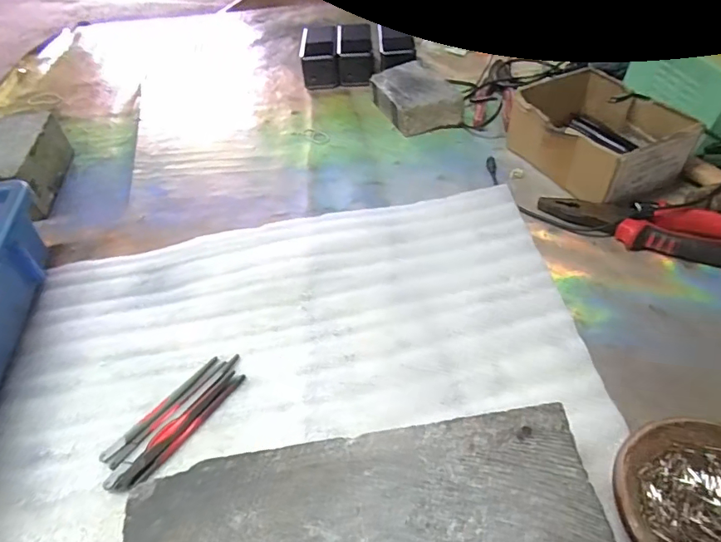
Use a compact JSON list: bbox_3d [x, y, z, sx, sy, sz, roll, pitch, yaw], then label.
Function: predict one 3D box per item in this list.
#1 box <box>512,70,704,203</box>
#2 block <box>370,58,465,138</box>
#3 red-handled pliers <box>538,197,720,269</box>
[{"bbox_3d":[0.263,-0.153,0.531,0.126,0.063,0.159,-20,47,-15],"label":"box"},{"bbox_3d":[0.072,-0.237,0.647,0.084,0.041,0.131,-16,46,-11],"label":"block"},{"bbox_3d":[0.288,-0.040,0.447,0.221,0.024,0.059,17,49,21],"label":"red-handled pliers"}]

